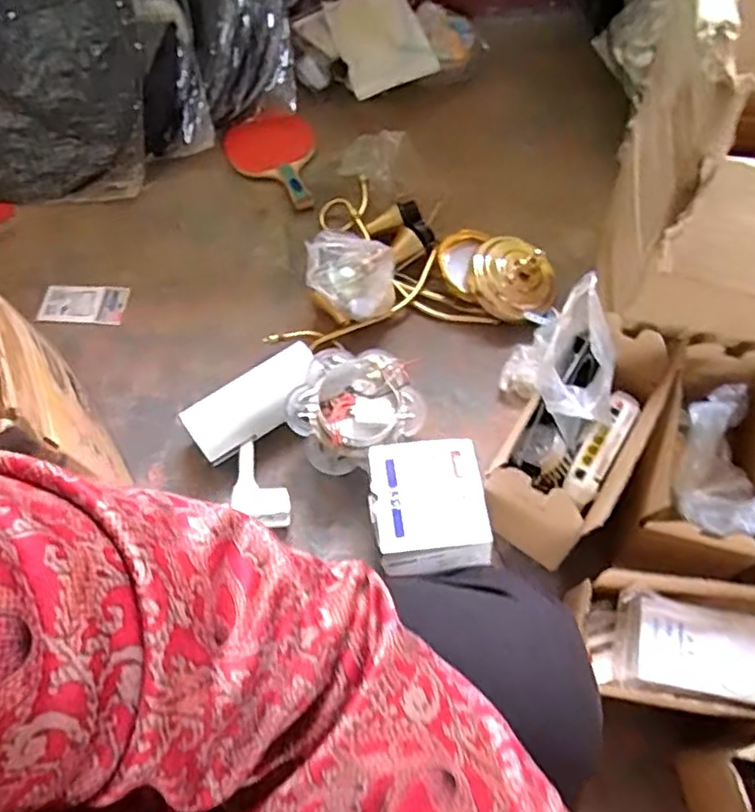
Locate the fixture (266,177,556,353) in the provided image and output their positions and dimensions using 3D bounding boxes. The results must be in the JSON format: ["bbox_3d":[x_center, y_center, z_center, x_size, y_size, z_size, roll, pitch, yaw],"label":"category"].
[{"bbox_3d":[0.063,-0.213,0.863,0.351,0.127,0.302,9,64,10],"label":"fixture"}]

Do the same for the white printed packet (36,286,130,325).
[{"bbox_3d":[-0.440,-0.150,0.925,0.123,0.008,0.059,2,68,-4],"label":"white printed packet"}]

